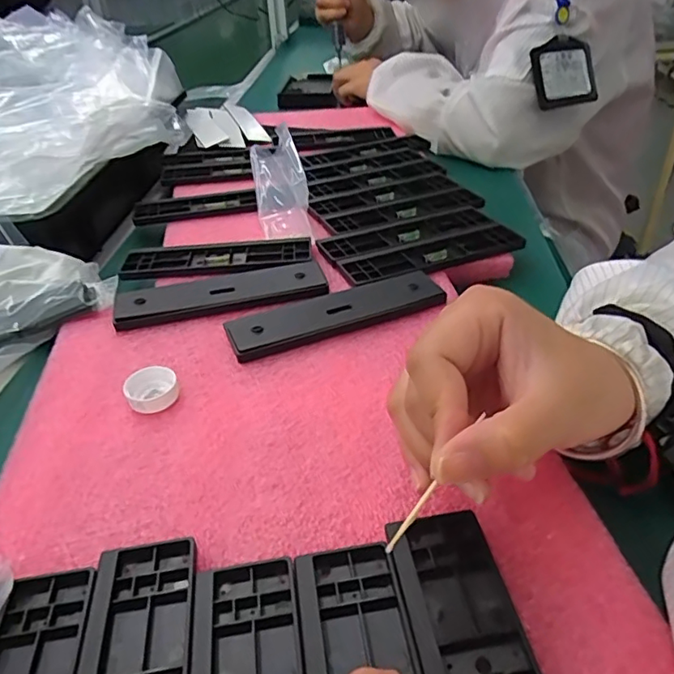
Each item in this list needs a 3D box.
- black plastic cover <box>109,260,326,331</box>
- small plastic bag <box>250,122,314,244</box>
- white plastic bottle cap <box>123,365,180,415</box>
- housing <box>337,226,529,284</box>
[{"bbox_3d":[-0.088,-0.034,0.422,0.157,0.009,0.045,-12,38,-10],"label":"black plastic cover"},{"bbox_3d":[-0.060,-0.161,0.556,0.048,0.049,0.192,-9,37,-6],"label":"small plastic bag"},{"bbox_3d":[-0.113,0.033,0.338,0.030,0.014,0.030,-3,37,2],"label":"white plastic bottle cap"},{"bbox_3d":[0.081,-0.071,0.460,0.157,0.007,0.042,-16,38,-14],"label":"housing"}]

